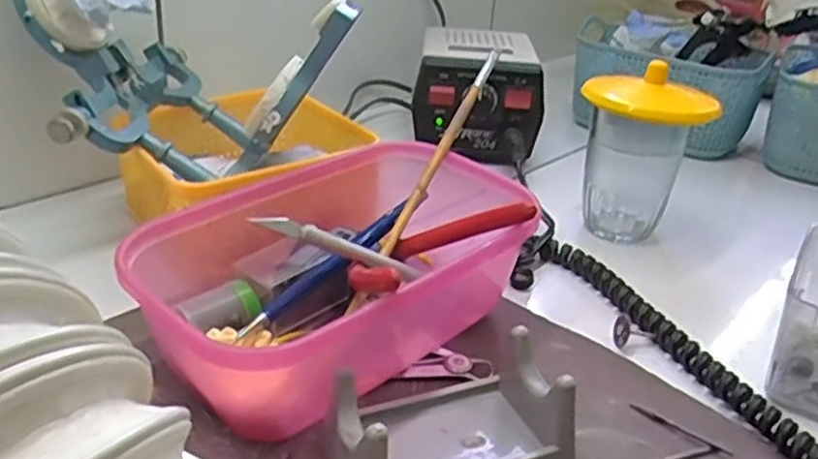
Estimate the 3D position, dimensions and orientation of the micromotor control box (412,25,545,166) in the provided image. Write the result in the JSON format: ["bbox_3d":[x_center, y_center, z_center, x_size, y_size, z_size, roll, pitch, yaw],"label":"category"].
[{"bbox_3d":[0.058,-0.116,0.615,0.098,0.075,0.128,7,29,3],"label":"micromotor control box"}]

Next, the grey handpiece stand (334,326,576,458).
[{"bbox_3d":[0.016,0.077,0.299,0.096,0.038,0.058,-9,32,-24],"label":"grey handpiece stand"}]

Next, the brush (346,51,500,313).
[{"bbox_3d":[0.013,-0.034,0.401,0.009,0.008,0.195,16,55,19],"label":"brush"}]

